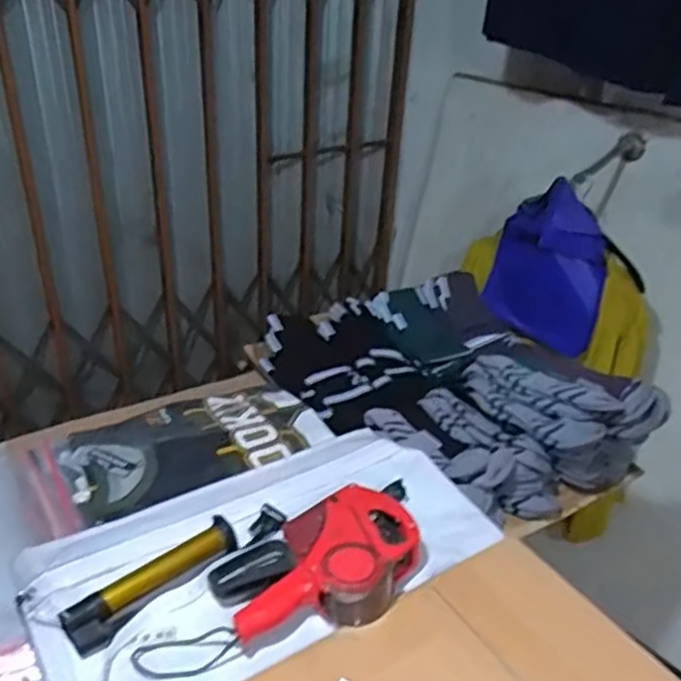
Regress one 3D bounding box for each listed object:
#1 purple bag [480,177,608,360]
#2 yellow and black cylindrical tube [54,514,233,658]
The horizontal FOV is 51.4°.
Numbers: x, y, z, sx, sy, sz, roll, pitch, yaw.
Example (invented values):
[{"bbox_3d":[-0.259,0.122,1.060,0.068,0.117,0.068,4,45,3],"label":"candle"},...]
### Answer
[{"bbox_3d":[0.421,-0.150,1.456,0.231,0.328,0.062,18,34,23],"label":"purple bag"},{"bbox_3d":[-0.187,0.244,0.715,0.046,0.026,0.184,28,39,34],"label":"yellow and black cylindrical tube"}]

